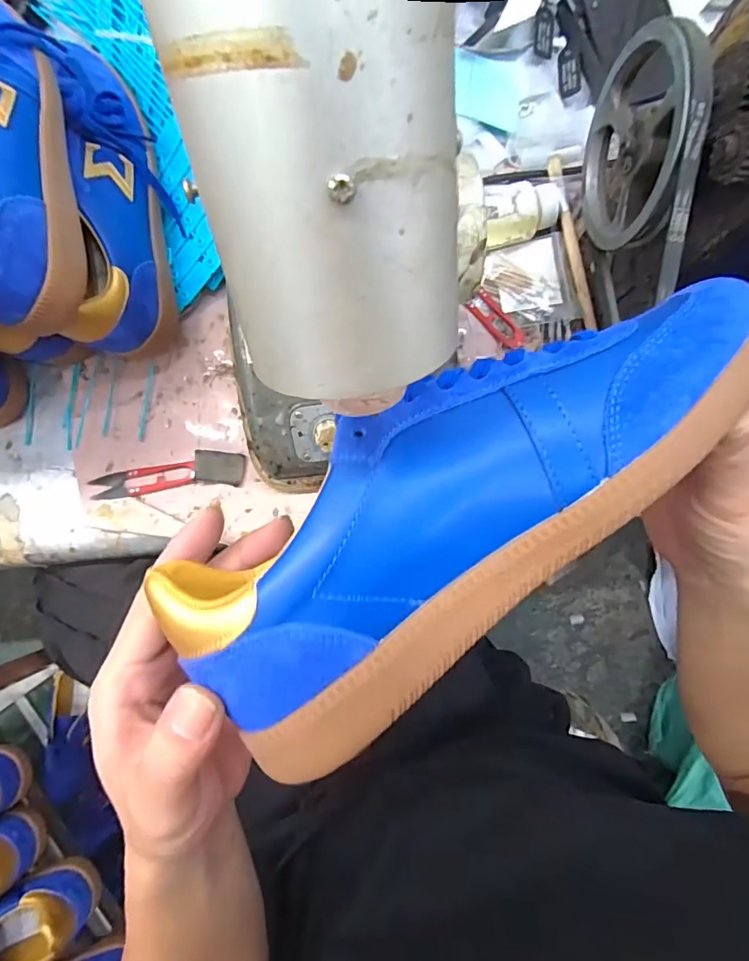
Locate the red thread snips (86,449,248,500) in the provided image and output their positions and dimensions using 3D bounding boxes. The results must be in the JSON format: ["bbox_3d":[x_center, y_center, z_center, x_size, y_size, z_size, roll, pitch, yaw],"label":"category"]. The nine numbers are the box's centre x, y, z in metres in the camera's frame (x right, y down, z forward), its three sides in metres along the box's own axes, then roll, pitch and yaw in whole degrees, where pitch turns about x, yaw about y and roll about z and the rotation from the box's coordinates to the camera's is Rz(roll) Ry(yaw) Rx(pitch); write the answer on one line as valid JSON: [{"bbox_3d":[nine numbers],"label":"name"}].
[{"bbox_3d":[-0.182,-0.006,0.440,0.137,0.014,0.032,-5,86,-2],"label":"red thread snips"}]

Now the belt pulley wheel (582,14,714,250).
[{"bbox_3d":[0.167,-0.215,0.312,0.014,0.119,0.121,-2,86,-1],"label":"belt pulley wheel"}]

